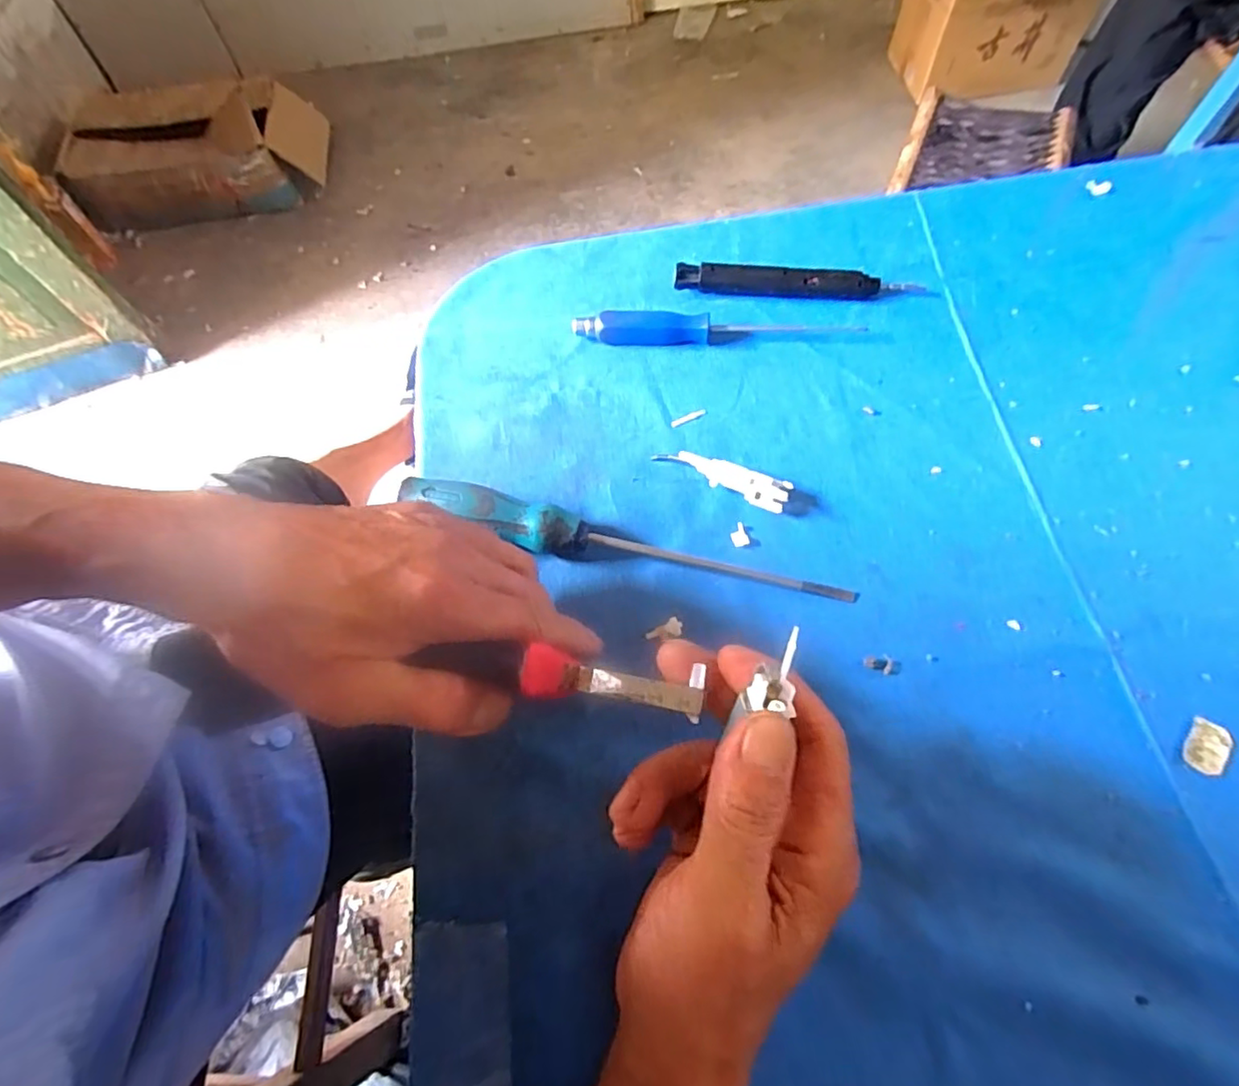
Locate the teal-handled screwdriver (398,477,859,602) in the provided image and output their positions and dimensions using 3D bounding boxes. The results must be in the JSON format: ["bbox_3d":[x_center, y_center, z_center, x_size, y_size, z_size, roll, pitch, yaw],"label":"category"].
[{"bbox_3d":[0.002,0.001,0.327,0.245,0.033,0.026,13,65,10],"label":"teal-handled screwdriver"}]

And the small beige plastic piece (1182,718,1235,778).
[{"bbox_3d":[0.274,0.094,0.281,0.016,0.004,0.025,36,71,19],"label":"small beige plastic piece"}]

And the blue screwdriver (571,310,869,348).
[{"bbox_3d":[0.065,-0.145,0.412,0.191,0.017,0.017,0,63,4],"label":"blue screwdriver"}]

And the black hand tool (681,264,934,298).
[{"bbox_3d":[0.123,-0.183,0.428,0.165,0.015,0.018,3,64,5],"label":"black hand tool"}]

